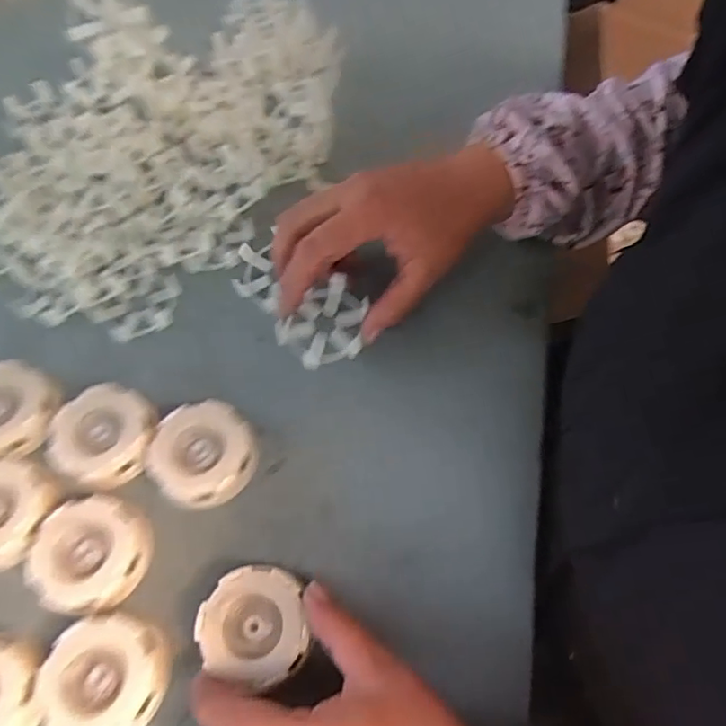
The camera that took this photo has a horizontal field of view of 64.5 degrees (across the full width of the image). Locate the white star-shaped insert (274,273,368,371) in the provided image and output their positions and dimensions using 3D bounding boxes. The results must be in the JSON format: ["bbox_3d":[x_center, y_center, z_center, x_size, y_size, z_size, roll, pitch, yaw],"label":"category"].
[{"bbox_3d":[-0.022,-0.025,0.381,0.061,0.012,0.052,-42,71,-16],"label":"white star-shaped insert"}]

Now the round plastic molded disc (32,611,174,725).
[{"bbox_3d":[-0.136,0.167,0.304,0.065,0.023,0.062,-1,64,2],"label":"round plastic molded disc"}]

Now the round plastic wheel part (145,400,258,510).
[{"bbox_3d":[-0.099,0.056,0.357,0.063,0.023,0.060,-1,64,2],"label":"round plastic wheel part"}]

